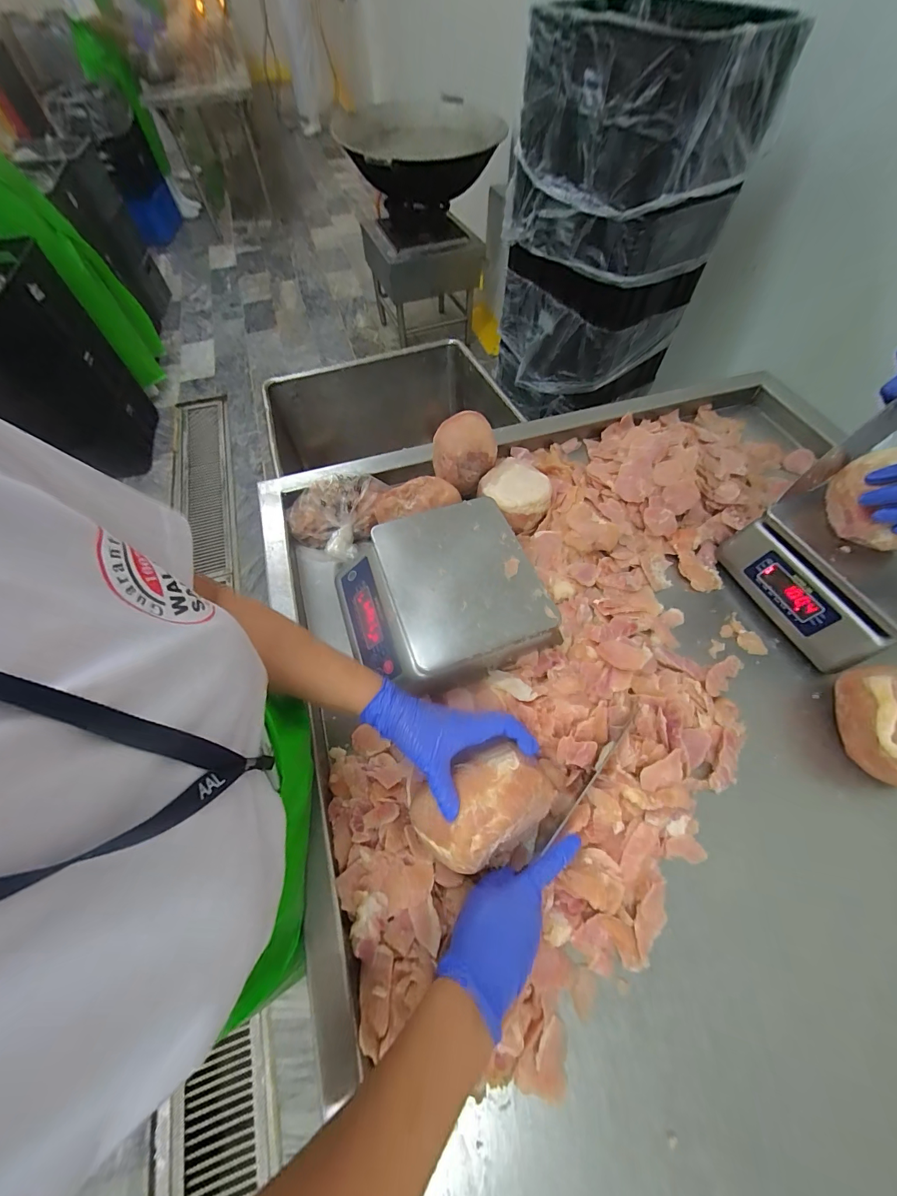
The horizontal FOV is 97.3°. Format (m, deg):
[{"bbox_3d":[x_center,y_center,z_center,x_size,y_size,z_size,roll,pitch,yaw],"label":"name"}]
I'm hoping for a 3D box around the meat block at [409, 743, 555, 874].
[{"bbox_3d":[0.037,0.215,0.401,0.140,0.065,0.089,-24,66,-13],"label":"meat block"}]

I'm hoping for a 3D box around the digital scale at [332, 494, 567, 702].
[{"bbox_3d":[-0.017,-0.003,0.533,0.250,0.088,0.227,-19,63,-10],"label":"digital scale"}]

